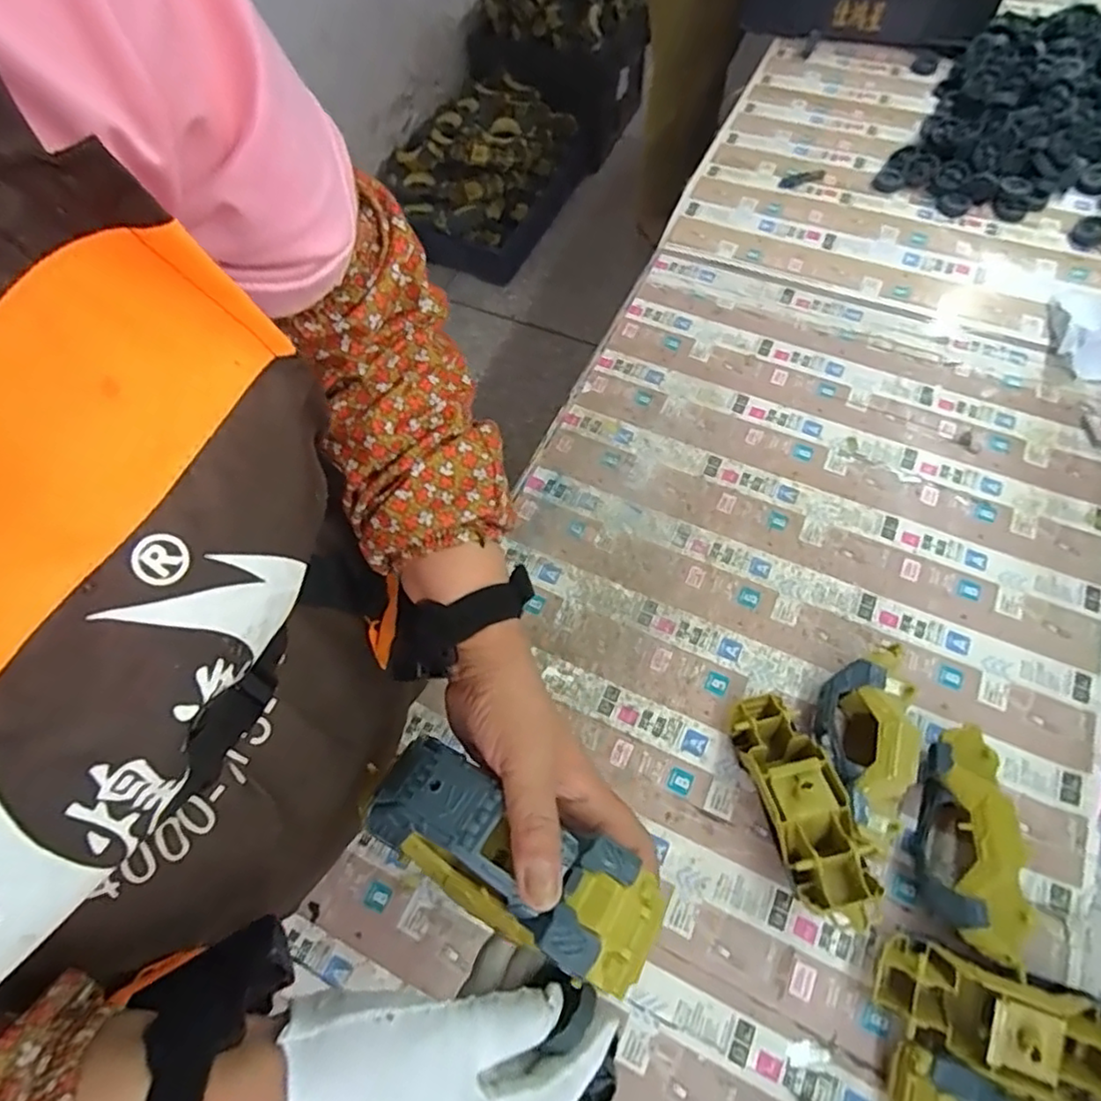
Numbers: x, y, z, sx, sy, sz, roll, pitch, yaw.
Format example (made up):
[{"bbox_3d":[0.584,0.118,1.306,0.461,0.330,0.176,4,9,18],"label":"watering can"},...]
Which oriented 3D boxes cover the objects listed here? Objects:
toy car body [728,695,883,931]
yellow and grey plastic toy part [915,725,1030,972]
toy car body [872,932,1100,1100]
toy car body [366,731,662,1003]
[{"bbox_3d":[0.194,0.200,0.509,0.063,0.074,0.169,-14,62,-4],"label":"toy car body"},{"bbox_3d":[0.314,0.222,0.493,0.062,0.066,0.160,4,62,5],"label":"yellow and grey plastic toy part"},{"bbox_3d":[0.316,0.322,0.425,0.175,0.052,0.068,13,63,24],"label":"toy car body"},{"bbox_3d":[-0.023,0.151,0.317,0.155,0.041,0.057,26,66,15],"label":"toy car body"}]

